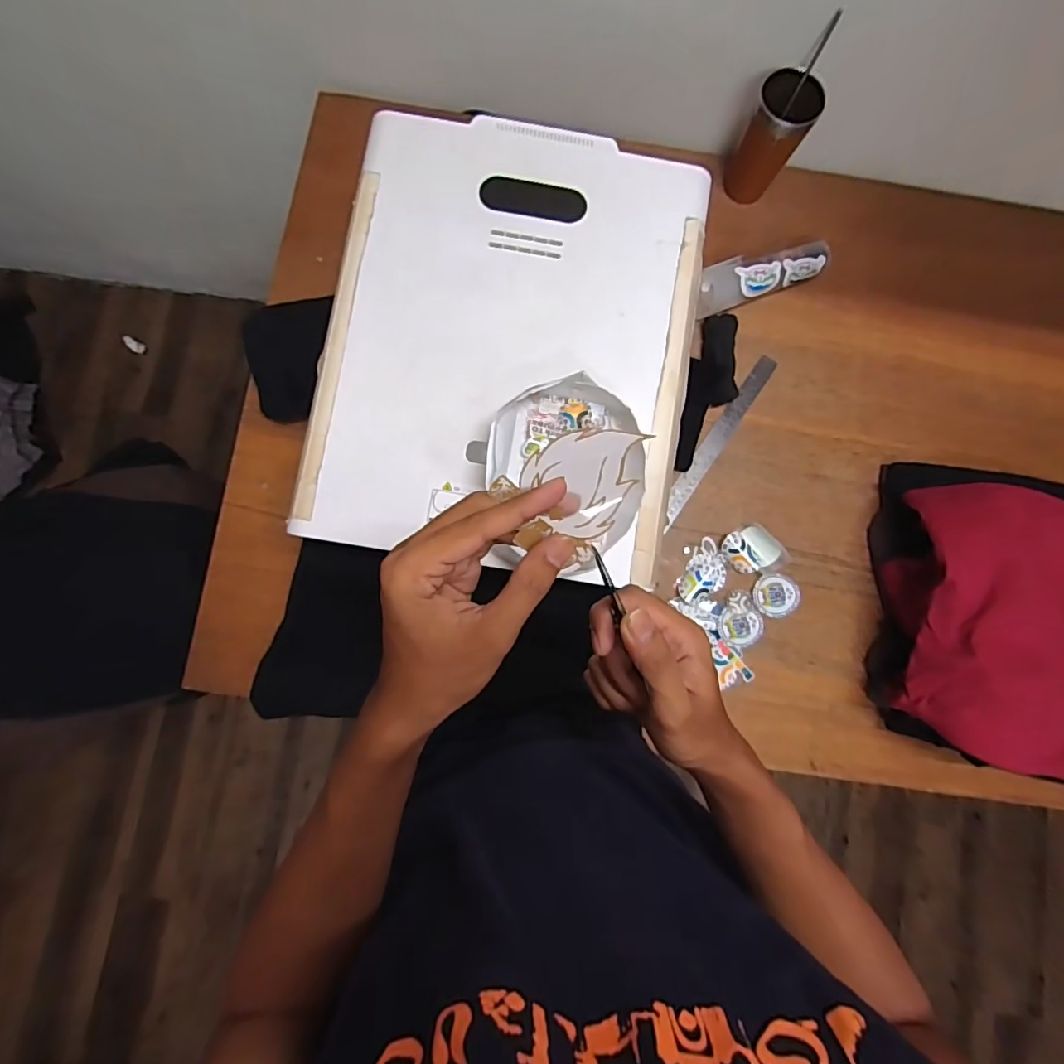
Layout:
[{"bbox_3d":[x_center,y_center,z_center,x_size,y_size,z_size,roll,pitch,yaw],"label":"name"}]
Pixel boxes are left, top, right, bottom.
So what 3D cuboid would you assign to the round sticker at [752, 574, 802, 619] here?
[{"bbox_3d":[0.338,0.089,0.730,0.061,0.009,0.059,0,90,10],"label":"round sticker"}]

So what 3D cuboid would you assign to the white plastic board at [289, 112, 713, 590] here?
[{"bbox_3d":[-0.024,-0.219,0.586,0.398,0.039,0.492,8,86,2],"label":"white plastic board"}]

